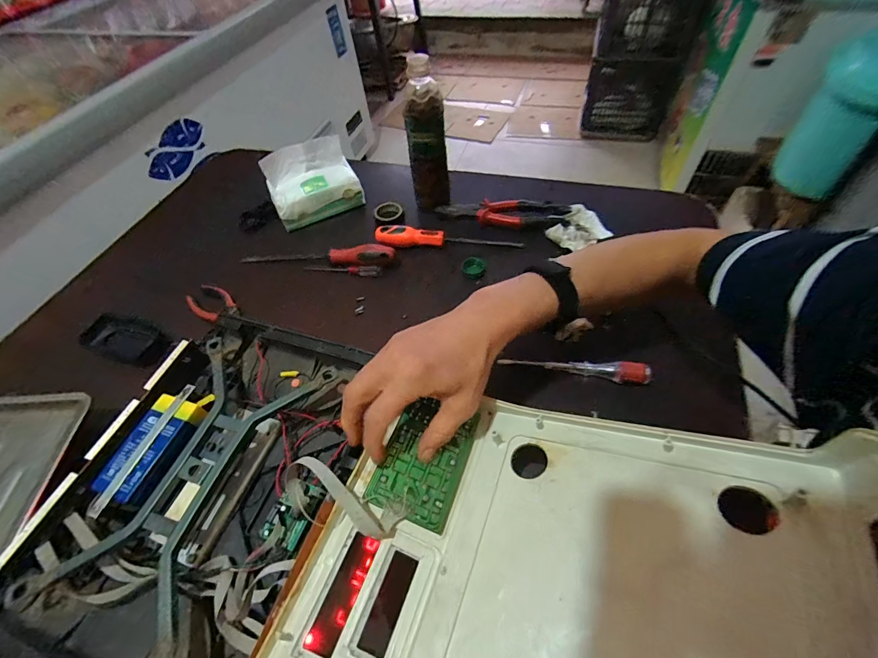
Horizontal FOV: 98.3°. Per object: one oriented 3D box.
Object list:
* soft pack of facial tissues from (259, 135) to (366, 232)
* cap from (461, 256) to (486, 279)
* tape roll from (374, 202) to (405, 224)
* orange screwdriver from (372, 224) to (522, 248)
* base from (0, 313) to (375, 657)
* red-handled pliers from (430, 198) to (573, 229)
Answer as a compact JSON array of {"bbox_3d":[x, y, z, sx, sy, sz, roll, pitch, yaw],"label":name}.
[{"bbox_3d":[-0.208,-0.243,0.631,0.143,0.097,0.072,-26,56,-14],"label":"soft pack of facial tissues"},{"bbox_3d":[0.050,-0.089,0.544,0.032,0.010,0.034,-2,54,3],"label":"cap"},{"bbox_3d":[-0.083,-0.193,0.639,0.046,0.017,0.050,-2,54,3],"label":"tape roll"},{"bbox_3d":[0.015,-0.141,0.579,0.218,0.024,0.033,0,54,5],"label":"orange screwdriver"},{"bbox_3d":[-0.211,0.139,0.364,0.272,0.054,0.328,13,56,14],"label":"base"},{"bbox_3d":[0.101,-0.183,0.596,0.200,0.015,0.049,2,54,6],"label":"red-handled pliers"}]

